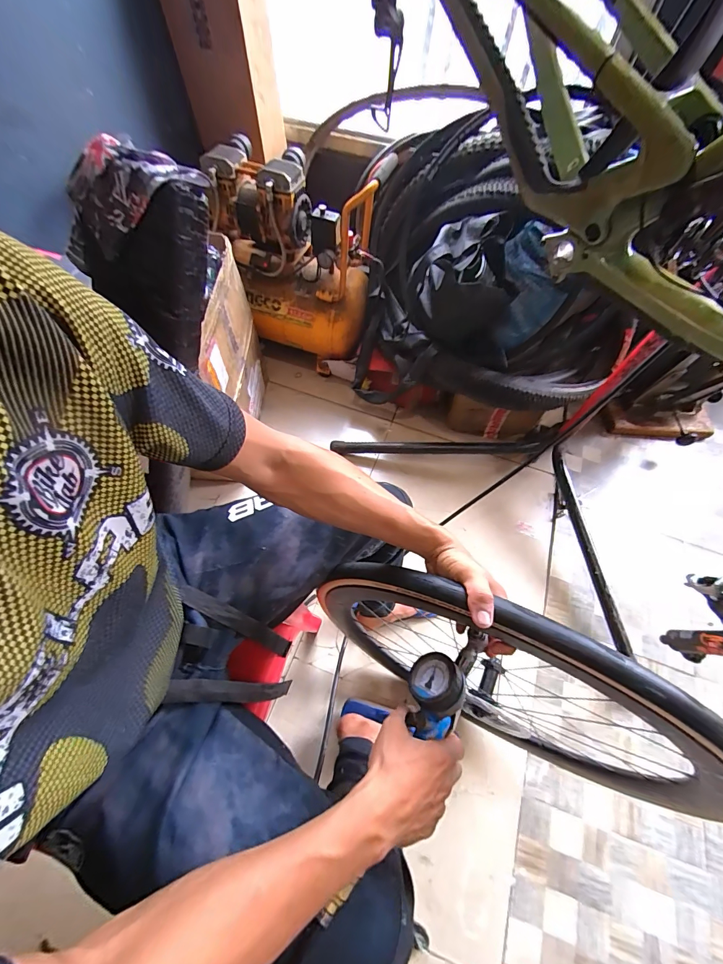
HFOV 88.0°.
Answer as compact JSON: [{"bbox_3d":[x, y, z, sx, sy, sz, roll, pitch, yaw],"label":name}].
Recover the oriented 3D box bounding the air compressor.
[{"bbox_3d":[-0.195,-0.675,1.176,0.478,0.492,0.269,22,63,8],"label":"air compressor"}]

